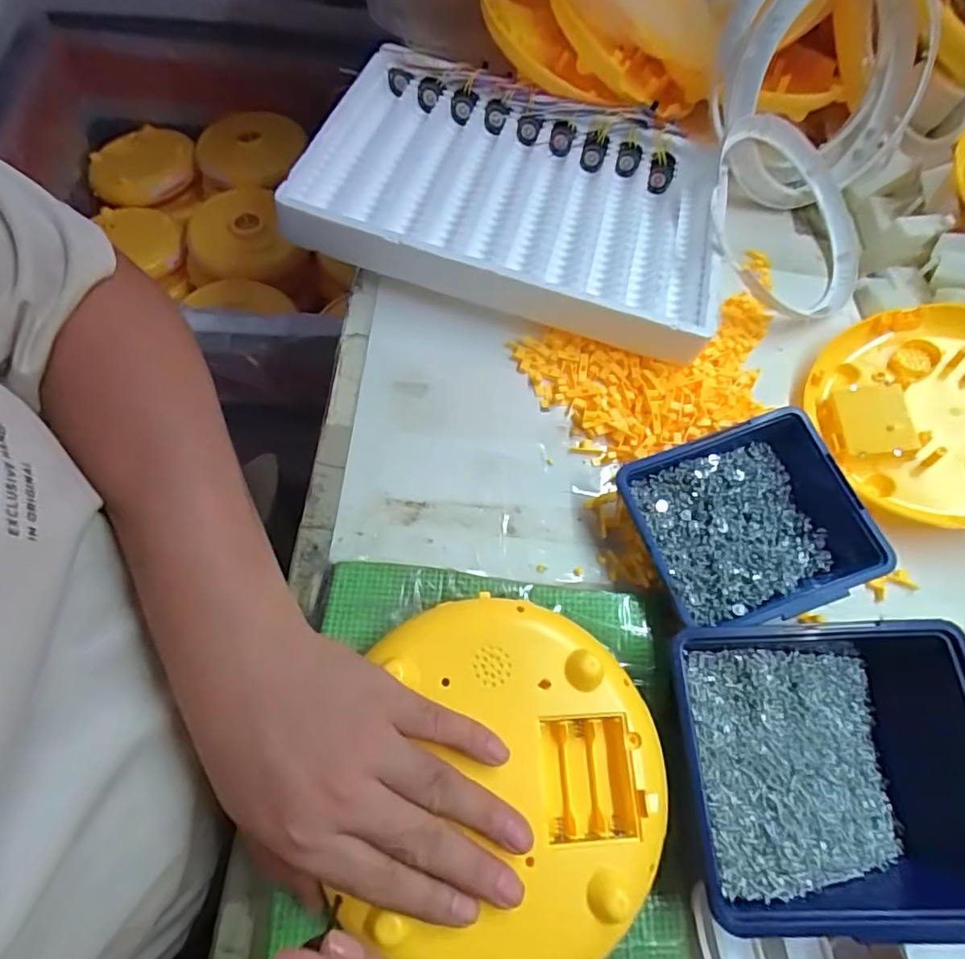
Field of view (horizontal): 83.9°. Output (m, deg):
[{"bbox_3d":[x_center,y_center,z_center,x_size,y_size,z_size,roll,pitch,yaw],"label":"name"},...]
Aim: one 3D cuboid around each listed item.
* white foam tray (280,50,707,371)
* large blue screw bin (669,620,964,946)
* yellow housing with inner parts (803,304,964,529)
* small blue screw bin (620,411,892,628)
[{"bbox_3d":[0.030,-0.249,0.461,0.346,0.059,0.275,16,67,0],"label":"white foam tray"},{"bbox_3d":[0.199,0.158,0.301,0.175,0.057,0.143,1,68,-6],"label":"large blue screw bin"},{"bbox_3d":[0.354,-0.049,0.421,0.185,0.045,0.185,8,72,17],"label":"yellow housing with inner parts"},{"bbox_3d":[0.174,0.030,0.358,0.144,0.050,0.123,-16,70,-13],"label":"small blue screw bin"}]

